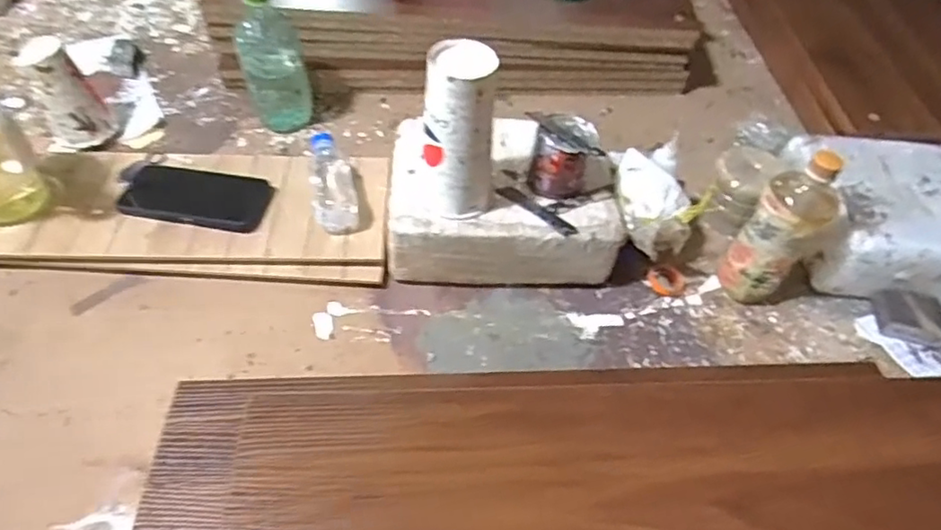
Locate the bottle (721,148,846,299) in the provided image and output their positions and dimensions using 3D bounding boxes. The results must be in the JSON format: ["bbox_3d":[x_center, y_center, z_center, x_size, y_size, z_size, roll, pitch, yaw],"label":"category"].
[{"bbox_3d":[0.344,-0.037,0.668,0.071,0.203,0.071,-36,63,-28],"label":"bottle"}]

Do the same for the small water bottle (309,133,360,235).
[{"bbox_3d":[-0.173,-0.106,0.752,0.051,0.041,0.162,-9,53,-12],"label":"small water bottle"}]

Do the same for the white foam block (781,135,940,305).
[{"bbox_3d":[0.561,-0.059,0.757,0.282,0.087,0.209,3,52,-3],"label":"white foam block"}]

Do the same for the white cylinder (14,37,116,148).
[{"bbox_3d":[-0.534,-0.227,0.790,0.075,0.124,0.083,-28,59,-24],"label":"white cylinder"}]

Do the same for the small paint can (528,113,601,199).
[{"bbox_3d":[0.102,-0.119,0.669,0.066,0.079,0.067,13,52,6],"label":"small paint can"}]

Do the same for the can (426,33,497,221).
[{"bbox_3d":[-0.009,-0.128,0.609,0.071,0.178,0.071,2,52,-3],"label":"can"}]

